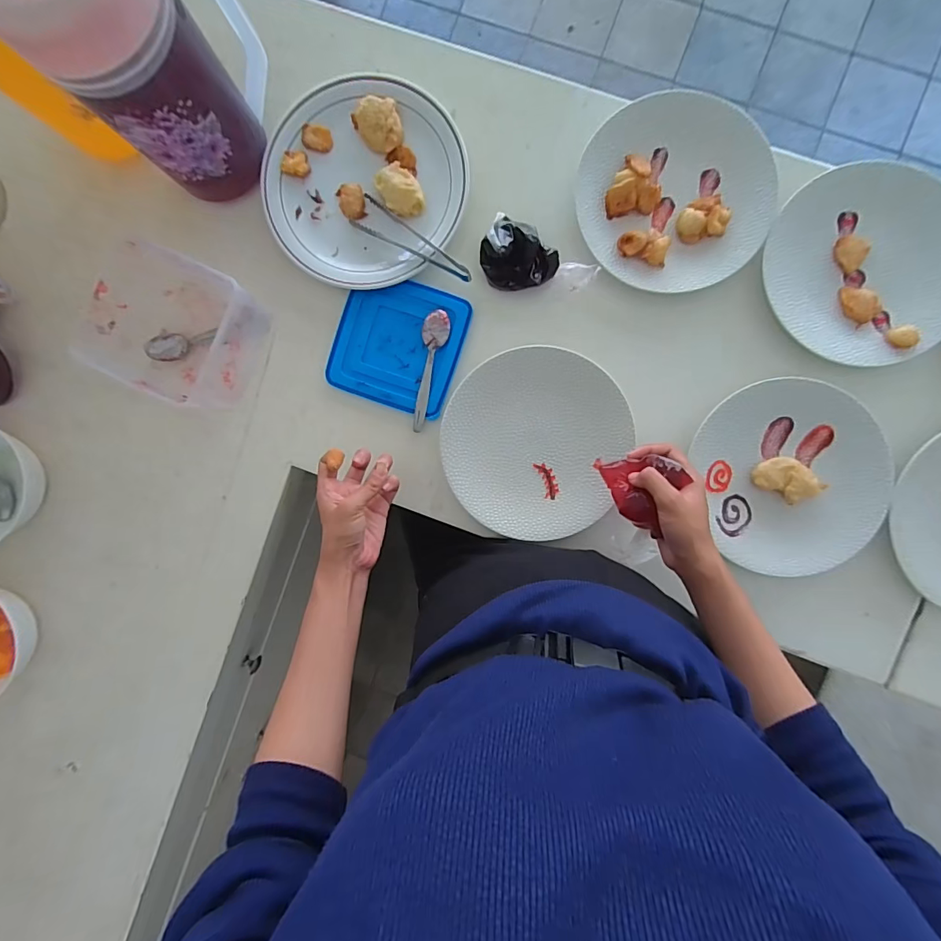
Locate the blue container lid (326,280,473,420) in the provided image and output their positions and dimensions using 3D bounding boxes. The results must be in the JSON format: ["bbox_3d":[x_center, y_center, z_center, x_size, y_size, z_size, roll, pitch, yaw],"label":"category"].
[{"bbox_3d":[-0.080,-0.139,0.502,0.134,0.005,0.133,18,94,3],"label":"blue container lid"}]

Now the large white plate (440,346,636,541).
[{"bbox_3d":[0.066,-0.030,0.491,0.188,0.018,0.196,0,93,4],"label":"large white plate"}]

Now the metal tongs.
[{"bbox_3d":[-0.061,-0.242,0.484,0.147,0.025,0.034,35,94,2],"label":"metal tongs"}]

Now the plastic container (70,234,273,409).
[{"bbox_3d":[-0.303,-0.146,0.478,0.139,0.080,0.132,23,94,3],"label":"plastic container"}]

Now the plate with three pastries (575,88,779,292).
[{"bbox_3d":[0.211,-0.289,0.479,0.193,0.028,0.196,0,93,4],"label":"plate with three pastries"}]

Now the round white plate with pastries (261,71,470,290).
[{"bbox_3d":[-0.116,-0.316,0.492,0.210,0.015,0.225,0,93,4],"label":"round white plate with pastries"}]

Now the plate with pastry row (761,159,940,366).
[{"bbox_3d":[0.400,-0.205,0.465,0.196,0.031,0.177,28,94,2],"label":"plate with pastry row"}]

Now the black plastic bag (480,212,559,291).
[{"bbox_3d":[0.044,-0.228,0.476,0.087,0.040,0.067,45,95,1],"label":"black plastic bag"}]

